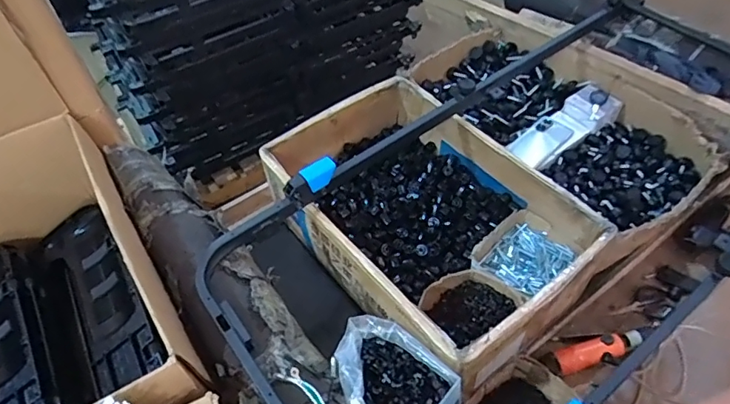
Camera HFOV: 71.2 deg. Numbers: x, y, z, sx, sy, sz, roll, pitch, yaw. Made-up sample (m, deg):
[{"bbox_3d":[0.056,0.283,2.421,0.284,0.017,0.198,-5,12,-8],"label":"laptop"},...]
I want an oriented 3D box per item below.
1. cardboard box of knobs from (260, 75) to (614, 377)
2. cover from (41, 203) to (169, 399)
[{"bbox_3d":[0.100,0.018,0.896,0.364,0.141,0.533,-30,55,-19],"label":"cardboard box of knobs"},{"bbox_3d":[-0.452,0.156,0.869,0.136,0.072,0.398,-31,56,-20],"label":"cover"}]

